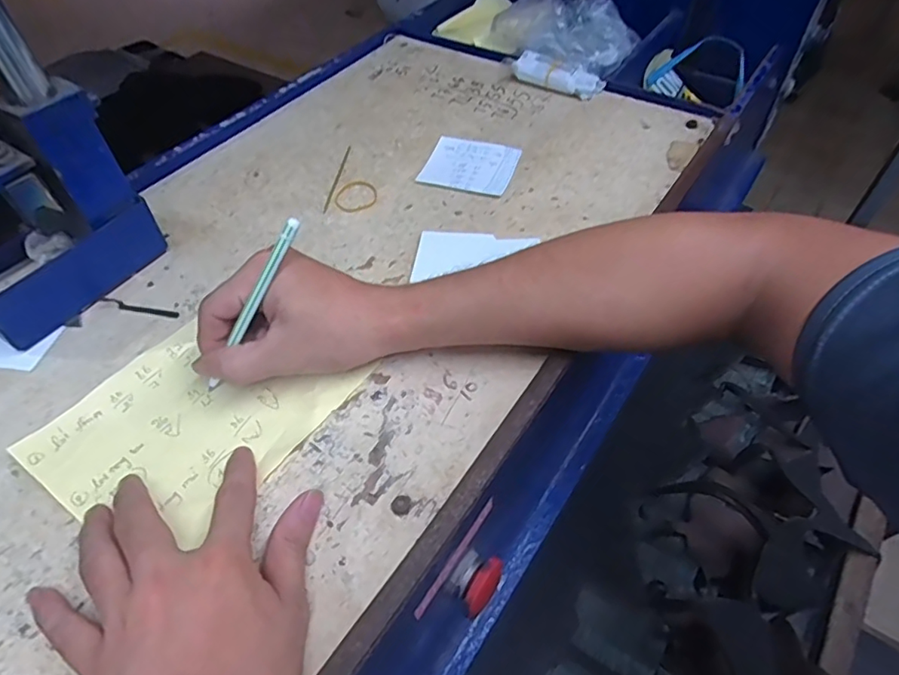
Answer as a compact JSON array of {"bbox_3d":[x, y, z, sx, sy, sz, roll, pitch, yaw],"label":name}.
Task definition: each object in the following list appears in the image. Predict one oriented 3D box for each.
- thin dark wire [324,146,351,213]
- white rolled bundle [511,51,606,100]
[{"bbox_3d":[-0.108,-0.153,0.527,0.005,0.005,0.100,4,50,6],"label":"thin dark wire"},{"bbox_3d":[0.118,-0.288,0.608,0.100,0.027,0.032,31,57,26],"label":"white rolled bundle"}]

